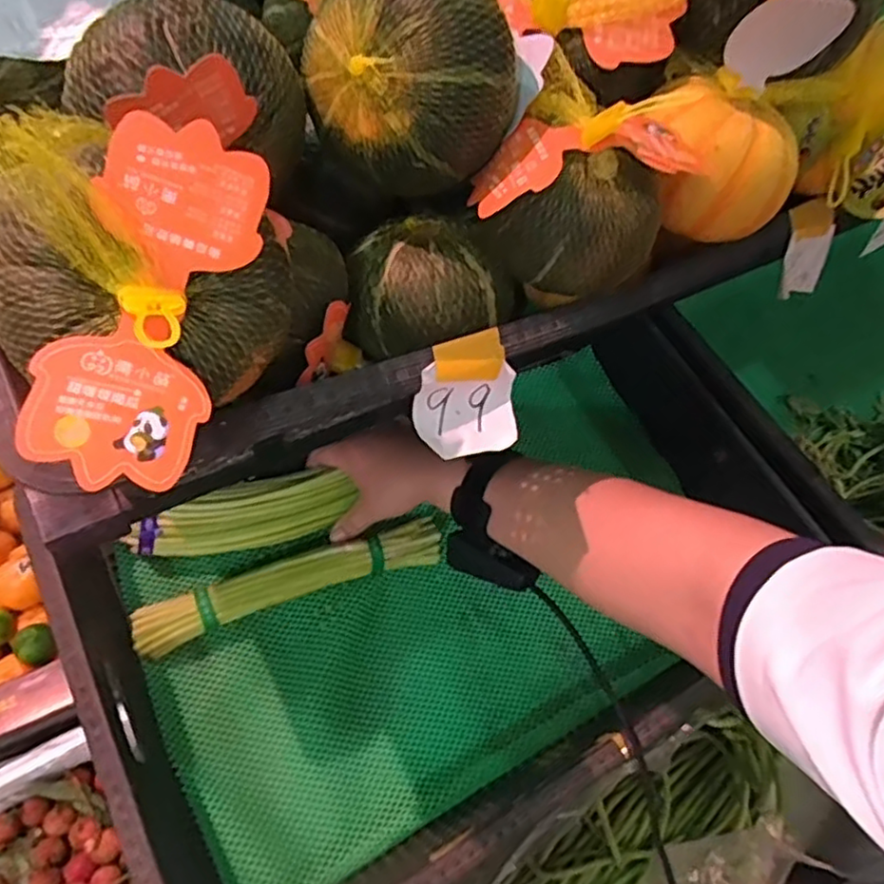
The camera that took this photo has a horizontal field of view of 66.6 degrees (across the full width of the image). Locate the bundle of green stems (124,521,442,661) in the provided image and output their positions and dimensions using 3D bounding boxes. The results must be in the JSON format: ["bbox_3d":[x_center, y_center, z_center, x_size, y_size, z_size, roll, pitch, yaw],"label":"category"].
[{"bbox_3d":[-0.121,0.117,0.562,0.253,0.032,0.034,-16,54,-20],"label":"bundle of green stems"}]

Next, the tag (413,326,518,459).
[{"bbox_3d":[0.013,-0.023,0.347,0.055,0.017,0.059,-20,97,-13],"label":"tag"}]

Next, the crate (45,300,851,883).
[{"bbox_3d":[0.041,0.109,0.574,0.609,0.124,0.331,-25,57,-24],"label":"crate"}]

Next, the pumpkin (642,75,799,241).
[{"bbox_3d":[0.161,-0.158,0.390,0.088,0.067,0.069,11,50,3],"label":"pumpkin"}]

